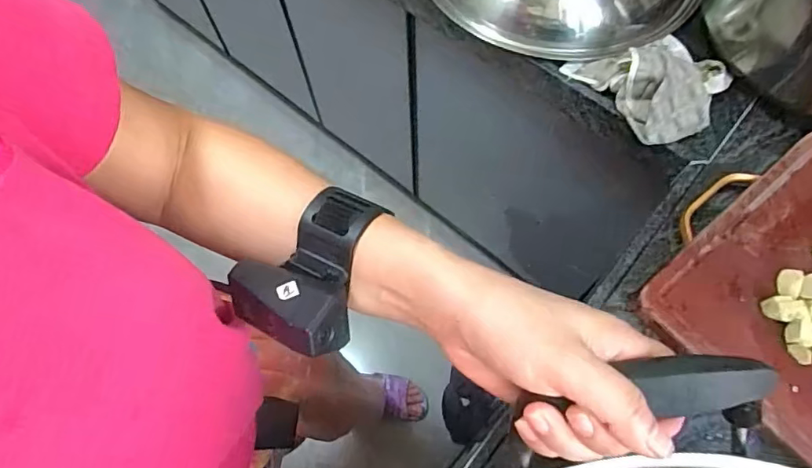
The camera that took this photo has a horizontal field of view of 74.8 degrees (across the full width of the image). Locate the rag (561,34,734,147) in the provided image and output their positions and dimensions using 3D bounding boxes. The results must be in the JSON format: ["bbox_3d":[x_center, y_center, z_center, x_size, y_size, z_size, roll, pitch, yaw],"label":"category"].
[{"bbox_3d":[0.273,-0.179,0.568,0.123,0.055,0.144,-37,72,-12],"label":"rag"}]

